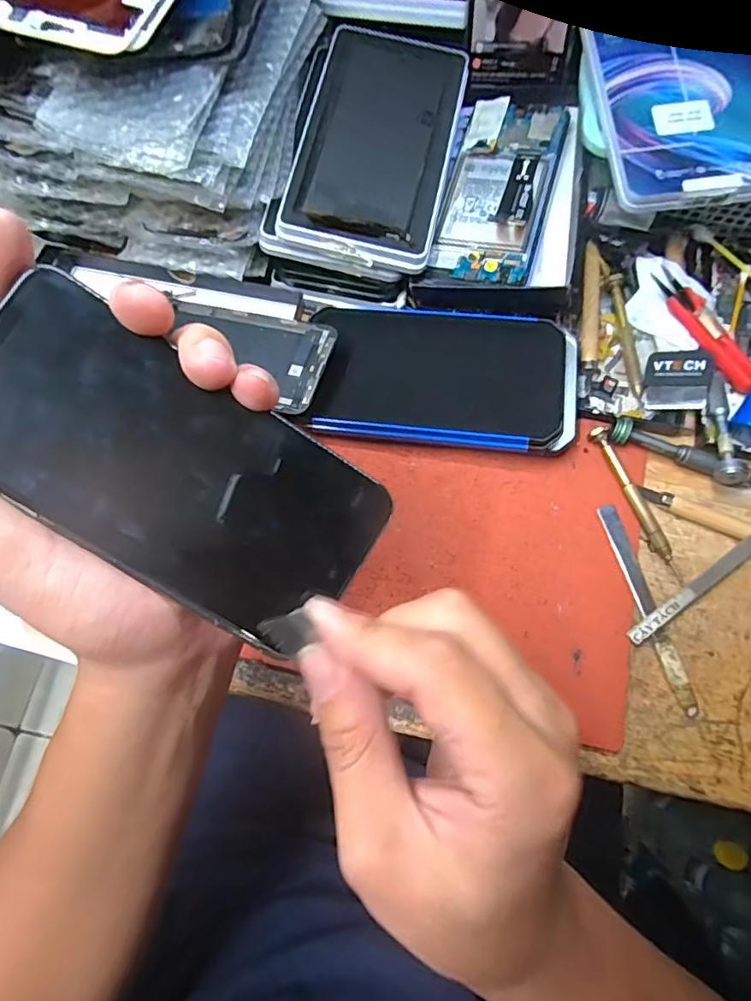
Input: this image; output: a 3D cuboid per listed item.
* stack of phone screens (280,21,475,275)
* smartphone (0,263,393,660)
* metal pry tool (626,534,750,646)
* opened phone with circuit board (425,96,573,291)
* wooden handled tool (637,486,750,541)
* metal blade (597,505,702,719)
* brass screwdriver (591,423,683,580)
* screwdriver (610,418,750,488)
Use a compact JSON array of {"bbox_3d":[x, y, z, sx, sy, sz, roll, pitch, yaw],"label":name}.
[{"bbox_3d":[0.003,-0.247,0.379,0.099,0.020,0.180,11,76,4],"label":"stack of phone screens"},{"bbox_3d":[-0.065,-0.010,0.178,0.135,0.007,0.065,33,83,-10],"label":"smartphone"},{"bbox_3d":[0.204,0.047,0.335,0.128,0.008,0.011,-35,74,-10],"label":"metal pry tool"},{"bbox_3d":[0.086,-0.216,0.380,0.068,0.007,0.150,13,76,13],"label":"opened phone with circuit board"},{"bbox_3d":[0.227,0.017,0.347,0.120,0.010,0.015,25,74,9],"label":"wooden handled tool"},{"bbox_3d":[0.164,0.064,0.333,0.014,0.009,0.129,-14,72,-4],"label":"metal blade"},{"bbox_3d":[0.166,0.001,0.349,0.009,0.008,0.106,-22,73,-6],"label":"brass screwdriver"},{"bbox_3d":[0.215,-0.024,0.356,0.126,0.017,0.017,21,73,8],"label":"screwdriver"}]

